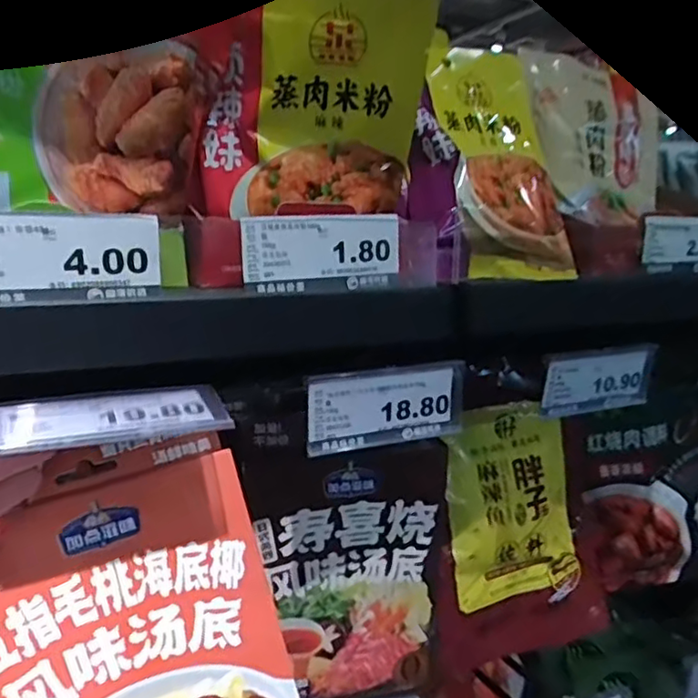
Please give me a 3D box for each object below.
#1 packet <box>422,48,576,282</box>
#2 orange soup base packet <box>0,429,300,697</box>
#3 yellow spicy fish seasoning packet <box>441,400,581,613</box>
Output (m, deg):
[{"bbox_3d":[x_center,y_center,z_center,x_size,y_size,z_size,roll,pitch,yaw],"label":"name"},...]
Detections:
[{"bbox_3d":[0.105,-0.134,0.439,0.084,0.187,0.036,-1,-22,-11],"label":"packet"},{"bbox_3d":[-0.102,0.148,0.302,0.138,0.202,0.019,-13,-11,-25],"label":"orange soup base packet"},{"bbox_3d":[0.139,0.129,0.536,0.127,0.160,0.010,-9,3,-25],"label":"yellow spicy fish seasoning packet"}]

